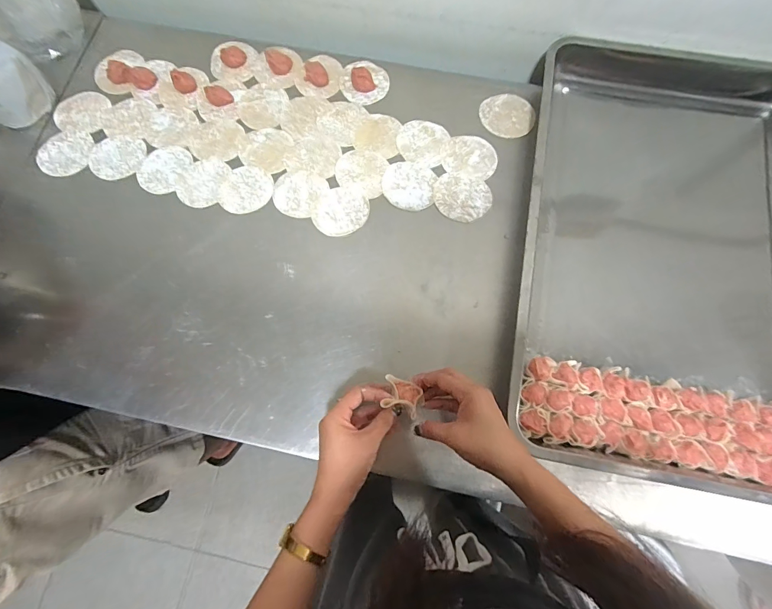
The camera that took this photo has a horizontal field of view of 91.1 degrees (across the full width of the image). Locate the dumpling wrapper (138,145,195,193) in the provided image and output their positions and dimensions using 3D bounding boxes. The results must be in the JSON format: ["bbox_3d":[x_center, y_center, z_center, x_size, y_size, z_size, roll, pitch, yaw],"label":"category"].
[{"bbox_3d":[-0.333,-0.204,0.566,0.070,0.004,0.081,24,77,7],"label":"dumpling wrapper"}]

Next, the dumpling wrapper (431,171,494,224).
[{"bbox_3d":[0.109,-0.156,0.548,0.083,0.004,0.074,19,76,6],"label":"dumpling wrapper"}]

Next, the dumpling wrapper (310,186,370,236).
[{"bbox_3d":[-0.065,-0.135,0.542,0.081,0.004,0.073,-13,75,-2],"label":"dumpling wrapper"}]

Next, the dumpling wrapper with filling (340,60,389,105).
[{"bbox_3d":[-0.034,-0.356,0.595,0.074,0.019,0.083,-11,75,-2],"label":"dumpling wrapper with filling"}]

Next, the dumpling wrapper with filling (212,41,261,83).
[{"bbox_3d":[-0.243,-0.394,0.612,0.075,0.009,0.074,0,75,1],"label":"dumpling wrapper with filling"}]

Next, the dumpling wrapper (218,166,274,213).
[{"bbox_3d":[-0.205,-0.168,0.556,0.075,0.004,0.077,0,74,-2],"label":"dumpling wrapper"}]

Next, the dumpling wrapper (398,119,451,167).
[{"bbox_3d":[0.054,-0.246,0.571,0.072,0.004,0.076,0,75,1],"label":"dumpling wrapper"}]

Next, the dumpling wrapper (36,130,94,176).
[{"bbox_3d":[-0.483,-0.230,0.572,0.078,0.004,0.078,5,76,1],"label":"dumpling wrapper"}]

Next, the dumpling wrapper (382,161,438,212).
[{"bbox_3d":[0.033,-0.174,0.553,0.076,0.004,0.076,0,75,1],"label":"dumpling wrapper"}]

